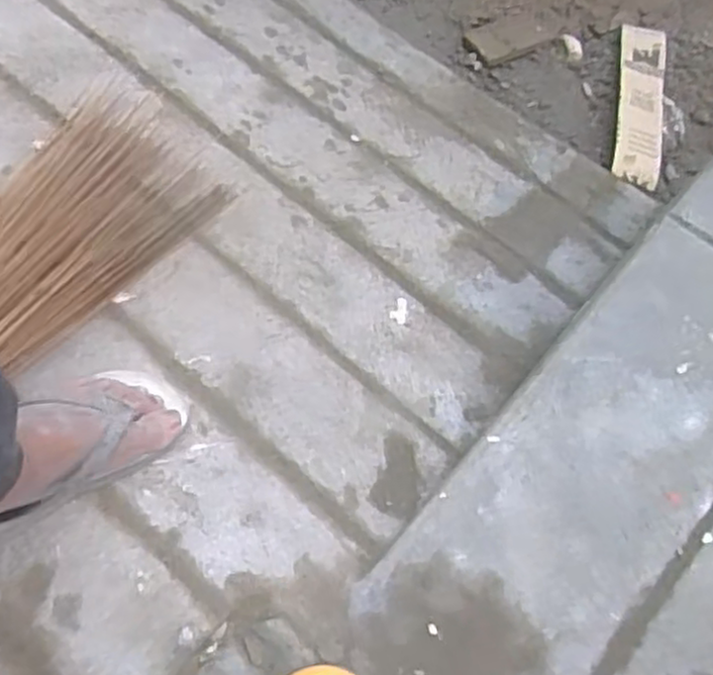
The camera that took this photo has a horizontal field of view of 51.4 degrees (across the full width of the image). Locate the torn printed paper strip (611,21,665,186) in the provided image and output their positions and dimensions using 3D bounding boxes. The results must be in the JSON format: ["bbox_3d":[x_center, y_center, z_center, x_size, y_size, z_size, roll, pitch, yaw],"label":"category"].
[{"bbox_3d":[0.400,-0.330,1.043,0.067,0.017,0.283,11,68,3],"label":"torn printed paper strip"}]

